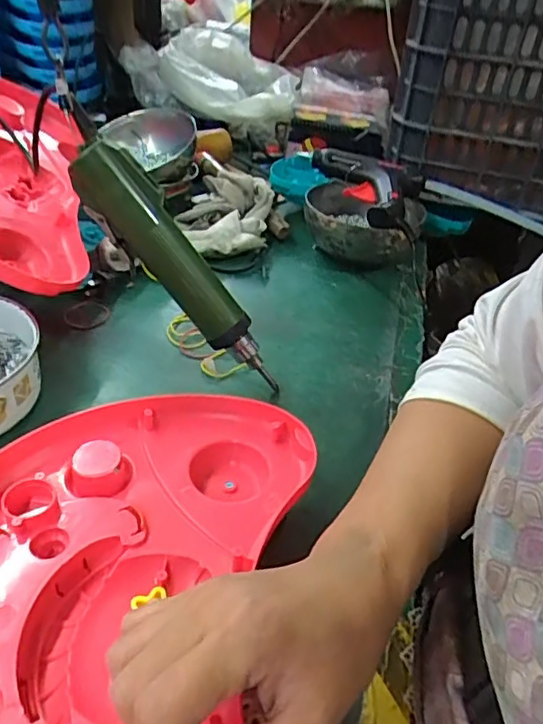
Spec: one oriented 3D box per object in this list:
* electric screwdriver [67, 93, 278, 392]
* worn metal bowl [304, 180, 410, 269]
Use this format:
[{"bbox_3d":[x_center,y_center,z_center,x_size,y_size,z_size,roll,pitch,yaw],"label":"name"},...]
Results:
[{"bbox_3d":[-0.080,-0.082,0.481,0.048,0.266,0.032,-23,29,25],"label":"electric screwdriver"},{"bbox_3d":[0.099,-0.165,0.713,0.101,0.055,0.131,-12,42,-22],"label":"worn metal bowl"}]

